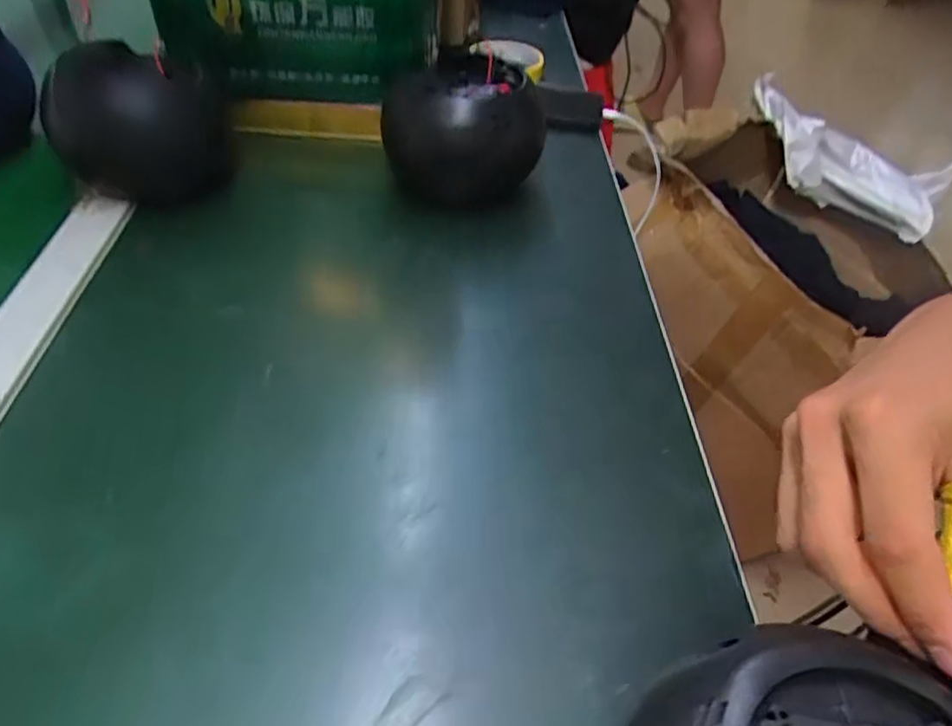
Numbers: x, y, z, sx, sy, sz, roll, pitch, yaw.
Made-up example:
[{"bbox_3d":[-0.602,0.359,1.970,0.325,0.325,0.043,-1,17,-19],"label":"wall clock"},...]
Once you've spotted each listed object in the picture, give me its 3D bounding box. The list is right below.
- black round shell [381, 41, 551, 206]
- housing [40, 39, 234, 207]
[{"bbox_3d":[-0.015,-0.184,0.541,0.124,0.090,0.096,8,45,5],"label":"black round shell"},{"bbox_3d":[-0.271,-0.202,0.545,0.124,0.119,0.085,-7,46,-12],"label":"housing"}]

